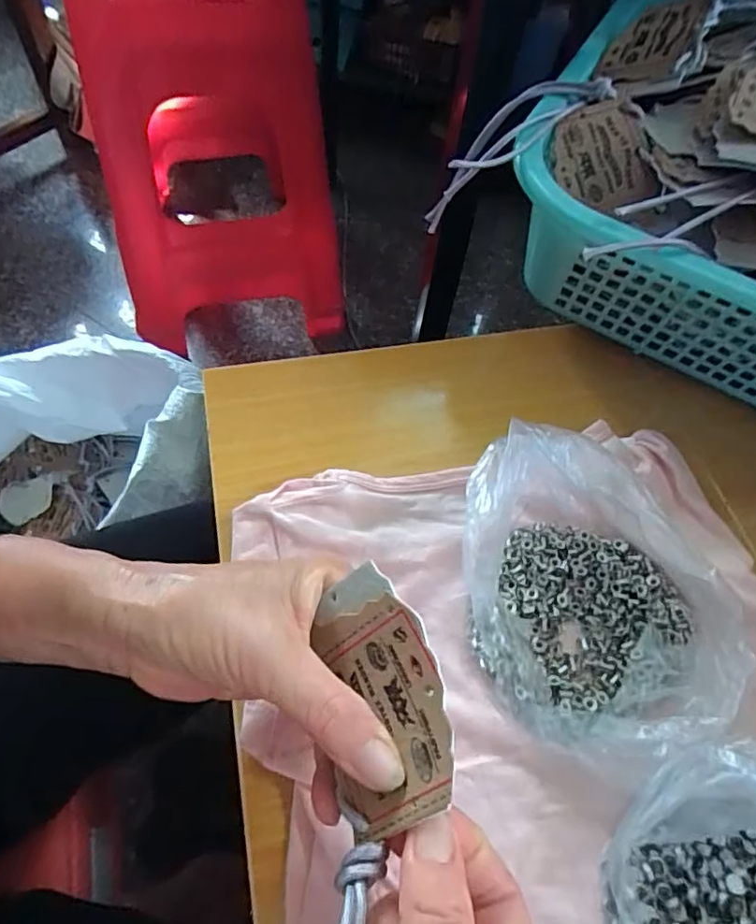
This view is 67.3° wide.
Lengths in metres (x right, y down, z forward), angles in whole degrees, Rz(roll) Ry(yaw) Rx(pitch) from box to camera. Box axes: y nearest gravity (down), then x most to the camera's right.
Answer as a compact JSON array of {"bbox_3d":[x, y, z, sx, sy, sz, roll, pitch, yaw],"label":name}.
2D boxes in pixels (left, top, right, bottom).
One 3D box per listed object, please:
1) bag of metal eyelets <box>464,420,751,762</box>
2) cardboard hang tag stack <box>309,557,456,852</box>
[{"bbox_3d":[0.104,0.062,0.273,0.125,0.058,0.142,5,59,-1],"label":"bag of metal eyelets"},{"bbox_3d":[0.001,0.082,0.204,0.046,0.005,0.085,-27,62,24],"label":"cardboard hang tag stack"}]

